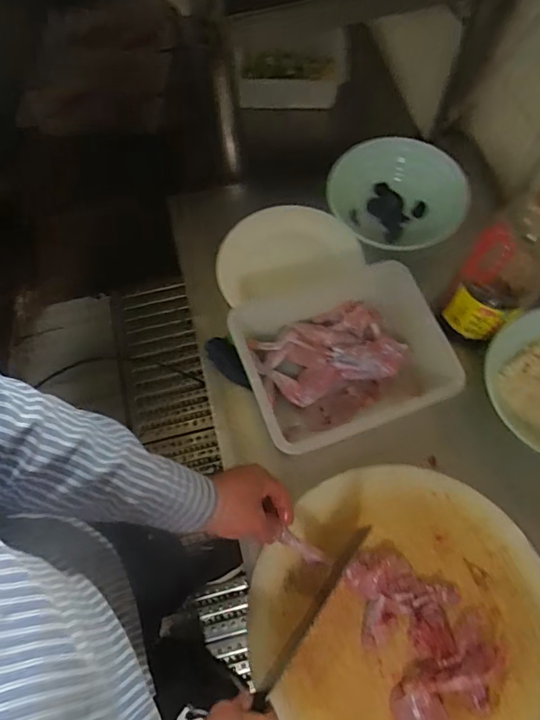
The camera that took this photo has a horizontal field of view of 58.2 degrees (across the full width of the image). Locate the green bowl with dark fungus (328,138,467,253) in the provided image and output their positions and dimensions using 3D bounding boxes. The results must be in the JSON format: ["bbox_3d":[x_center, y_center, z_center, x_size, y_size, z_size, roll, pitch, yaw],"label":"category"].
[{"bbox_3d":[0.212,-0.268,0.826,0.216,0.084,0.214,-1,68,2],"label":"green bowl with dark fungus"}]

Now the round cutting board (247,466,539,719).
[{"bbox_3d":[0.164,0.330,0.606,0.359,0.050,0.372,-1,68,2],"label":"round cutting board"}]

